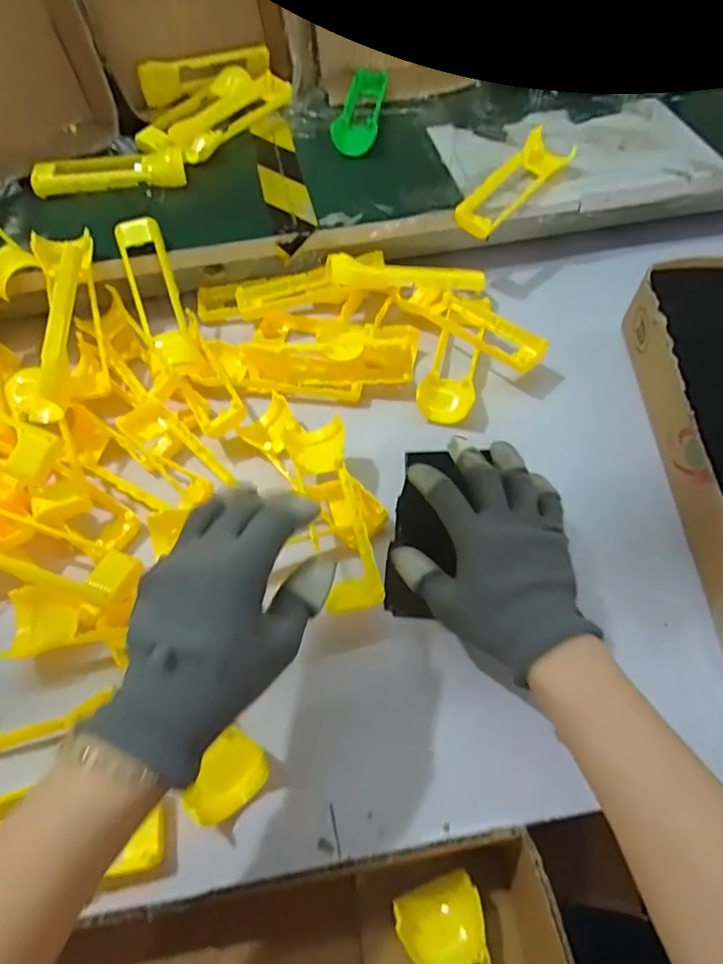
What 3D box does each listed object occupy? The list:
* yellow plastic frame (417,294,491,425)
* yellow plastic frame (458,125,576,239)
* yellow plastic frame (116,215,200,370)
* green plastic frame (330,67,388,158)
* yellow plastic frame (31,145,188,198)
[{"bbox_3d":[0.090,-0.123,0.548,0.050,0.028,0.151,10,58,9],"label":"yellow plastic frame"},{"bbox_3d":[0.160,-0.316,0.587,0.048,0.029,0.164,36,65,22],"label":"yellow plastic frame"},{"bbox_3d":[-0.197,-0.180,0.538,0.042,0.021,0.159,-17,85,-9],"label":"yellow plastic frame"},{"bbox_3d":[-0.001,-0.443,0.672,0.051,0.029,0.155,4,57,5],"label":"green plastic frame"},{"bbox_3d":[-0.278,-0.341,0.621,0.163,0.032,0.035,-4,57,-1],"label":"yellow plastic frame"}]

